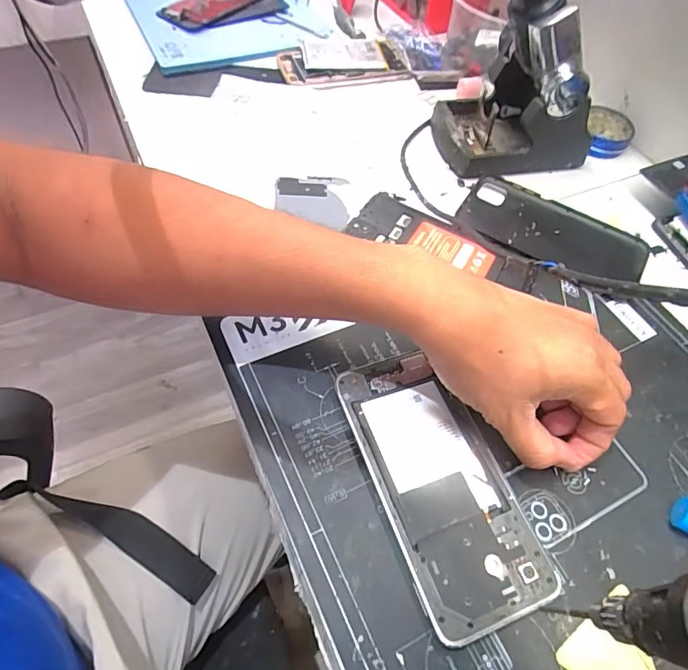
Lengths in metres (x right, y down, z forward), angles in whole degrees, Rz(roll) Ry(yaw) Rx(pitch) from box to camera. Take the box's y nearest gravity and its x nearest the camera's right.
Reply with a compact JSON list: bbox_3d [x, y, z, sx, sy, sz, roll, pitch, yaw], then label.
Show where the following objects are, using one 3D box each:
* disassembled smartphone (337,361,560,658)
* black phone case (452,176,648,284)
[{"bbox_3d":[0.057,0.085,0.282,0.076,0.009,0.160,-16,60,-14],"label":"disassembled smartphone"},{"bbox_3d":[0.182,-0.093,0.412,0.156,0.010,0.075,29,60,15],"label":"black phone case"}]

